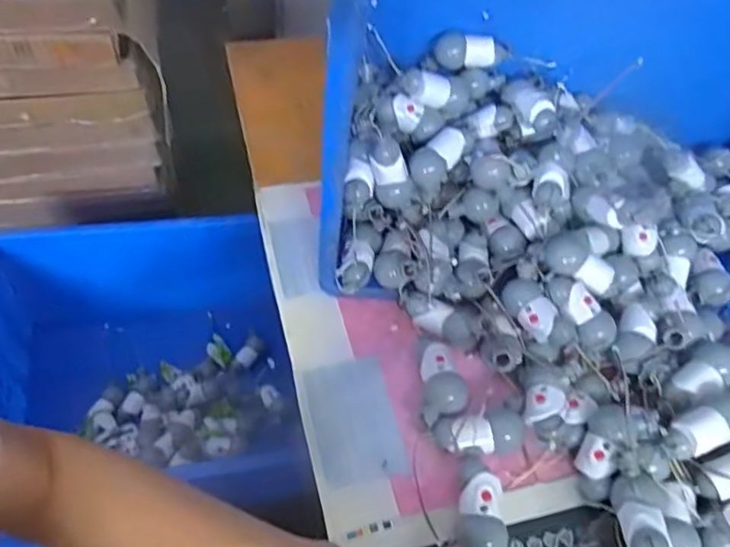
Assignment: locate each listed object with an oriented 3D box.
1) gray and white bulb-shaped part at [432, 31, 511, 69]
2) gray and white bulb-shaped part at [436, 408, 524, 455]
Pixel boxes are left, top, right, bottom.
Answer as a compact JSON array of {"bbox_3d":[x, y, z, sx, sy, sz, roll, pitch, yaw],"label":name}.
[{"bbox_3d":[0.112,-0.232,0.626,0.077,0.029,0.032,6,50,-2],"label":"gray and white bulb-shaped part"},{"bbox_3d":[0.094,0.130,0.488,0.069,0.031,0.033,-2,51,-8],"label":"gray and white bulb-shaped part"}]

